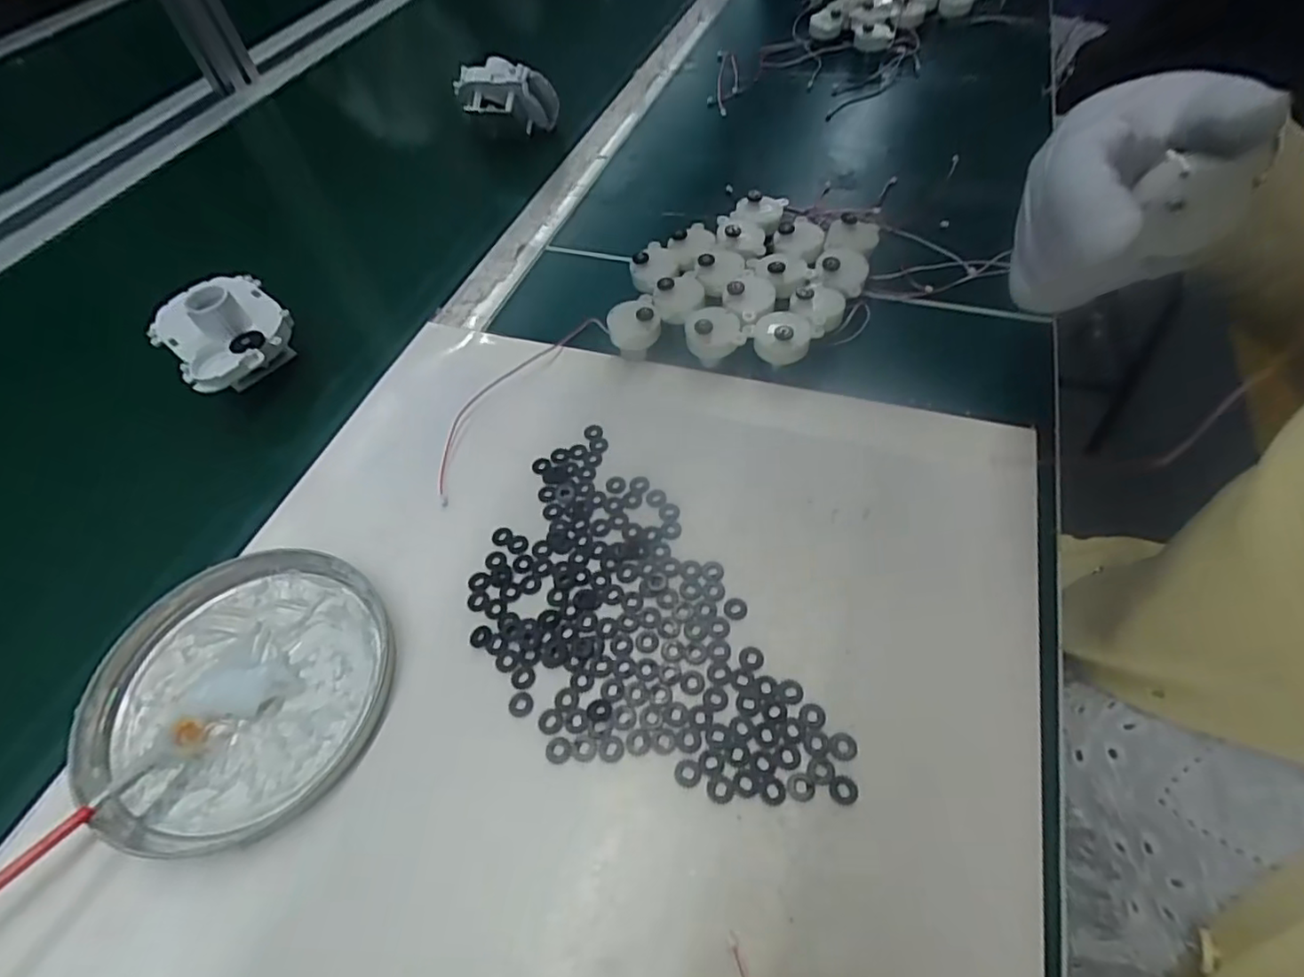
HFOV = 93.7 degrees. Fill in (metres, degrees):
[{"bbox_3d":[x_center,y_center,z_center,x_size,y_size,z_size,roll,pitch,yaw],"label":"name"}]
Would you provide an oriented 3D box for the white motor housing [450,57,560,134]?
[{"bbox_3d":[-0.128,-0.340,0.540,0.086,0.064,0.033,-5,55,1],"label":"white motor housing"}]

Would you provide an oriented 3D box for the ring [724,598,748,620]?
[{"bbox_3d":[0.039,0.055,0.282,0.011,0.004,0.011,-2,55,3],"label":"ring"}]

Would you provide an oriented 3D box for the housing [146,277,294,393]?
[{"bbox_3d":[-0.272,-0.101,0.390,0.097,0.052,0.070,35,64,25],"label":"housing"}]

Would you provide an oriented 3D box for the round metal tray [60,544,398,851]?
[{"bbox_3d":[-0.184,0.087,0.273,0.125,0.014,0.125,-2,55,3],"label":"round metal tray"}]

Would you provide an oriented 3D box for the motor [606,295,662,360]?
[{"bbox_3d":[-0.011,-0.098,0.375,0.031,0.028,0.031,-8,55,-1],"label":"motor"}]

